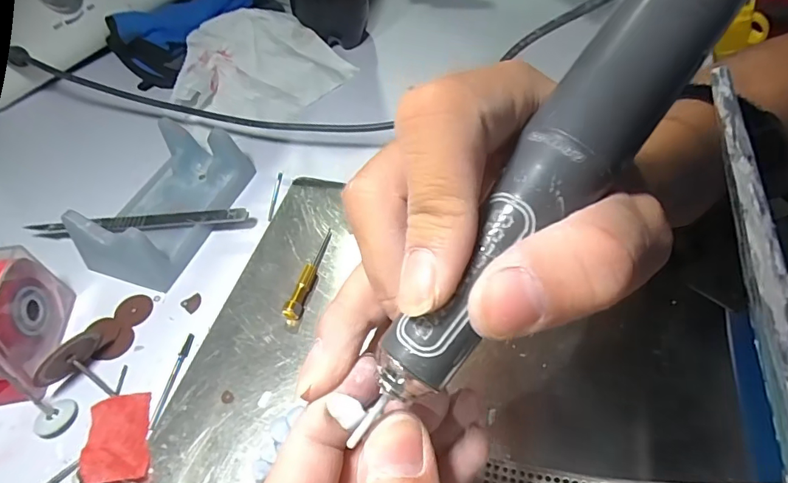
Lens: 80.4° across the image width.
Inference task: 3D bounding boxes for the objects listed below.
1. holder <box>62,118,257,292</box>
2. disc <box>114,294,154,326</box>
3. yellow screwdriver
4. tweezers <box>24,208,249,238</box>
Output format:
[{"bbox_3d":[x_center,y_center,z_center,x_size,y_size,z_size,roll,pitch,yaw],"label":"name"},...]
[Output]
[{"bbox_3d":[-0.143,-0.029,0.298,0.066,0.037,0.113,16,55,16],"label":"holder"},{"bbox_3d":[-0.149,0.039,0.269,0.021,0.004,0.018,15,55,14],"label":"disc"},{"bbox_3d":[-0.049,0.017,0.273,0.009,0.009,0.064,9,53,11],"label":"yellow screwdriver"},{"bbox_3d":[-0.159,-0.009,0.294,0.134,0.013,0.010,-5,52,1],"label":"tweezers"}]

